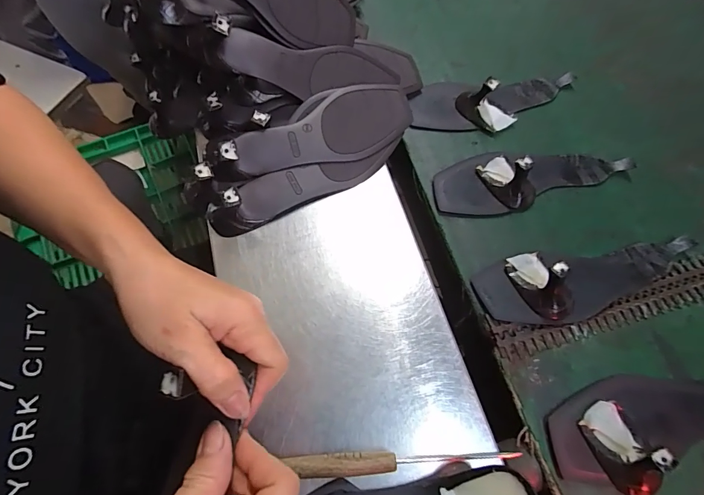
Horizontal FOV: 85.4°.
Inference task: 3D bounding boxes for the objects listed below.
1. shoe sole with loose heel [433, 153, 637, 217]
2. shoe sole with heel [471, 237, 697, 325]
[{"bbox_3d":[0.205,-0.086,0.420,0.224,0.044,0.072,-9,65,-5],"label":"shoe sole with loose heel"},{"bbox_3d":[0.239,0.028,0.366,0.224,0.047,0.070,-6,65,-3],"label":"shoe sole with heel"}]

